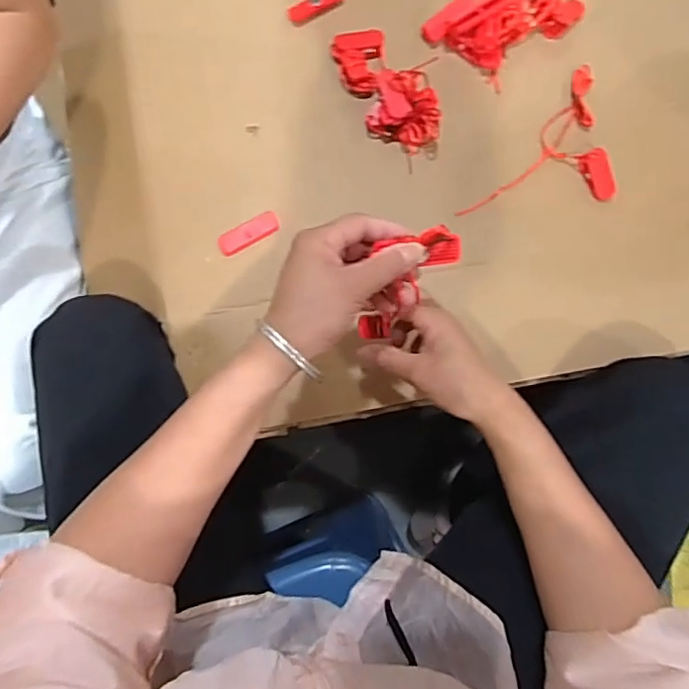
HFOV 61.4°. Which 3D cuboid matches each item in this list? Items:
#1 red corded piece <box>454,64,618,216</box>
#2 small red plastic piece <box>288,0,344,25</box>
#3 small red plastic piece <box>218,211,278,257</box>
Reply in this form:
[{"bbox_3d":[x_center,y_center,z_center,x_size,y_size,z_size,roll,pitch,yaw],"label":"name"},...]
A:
[{"bbox_3d":[0.214,-0.175,0.555,0.105,0.013,0.195,36,81,6],"label":"red corded piece"},{"bbox_3d":[-0.027,-0.345,0.589,0.061,0.008,0.018,-28,80,-5],"label":"small red plastic piece"},{"bbox_3d":[-0.092,-0.107,0.560,0.061,0.005,0.023,-28,80,-5],"label":"small red plastic piece"}]

